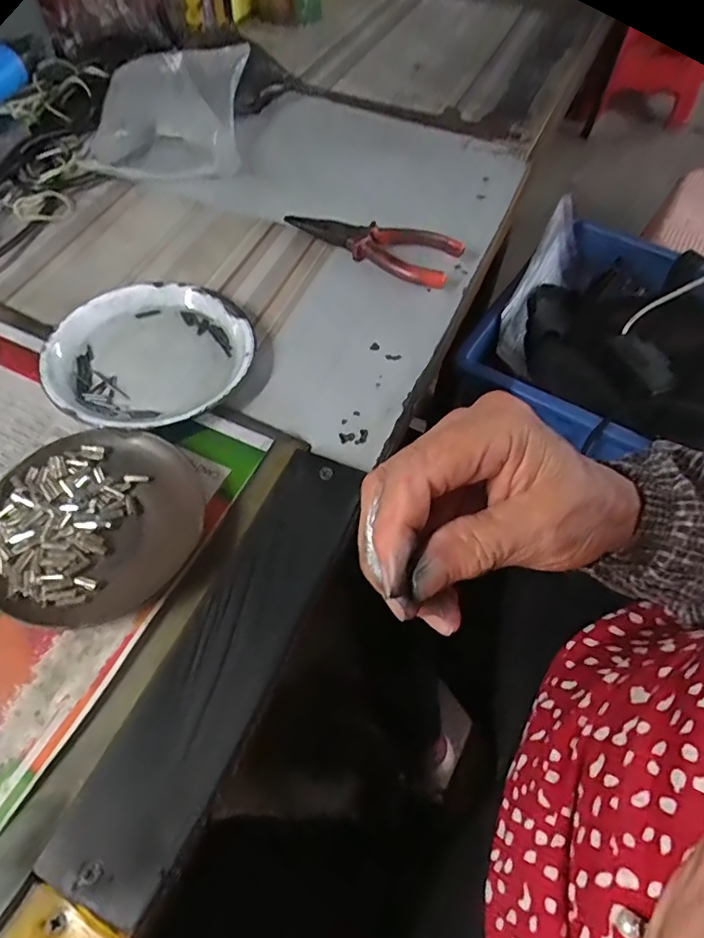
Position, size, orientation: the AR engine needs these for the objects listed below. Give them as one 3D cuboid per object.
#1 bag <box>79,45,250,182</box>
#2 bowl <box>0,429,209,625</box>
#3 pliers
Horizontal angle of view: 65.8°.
[{"bbox_3d":[-0.172,-0.342,0.522,0.127,0.048,0.167,1,57,-2],"label":"bag"},{"bbox_3d":[-0.142,0.028,0.299,0.111,0.017,0.112,1,57,-2],"label":"bowl"},{"bbox_3d":[0.017,-0.191,0.445,0.147,0.020,0.047,30,61,16],"label":"pliers"}]

